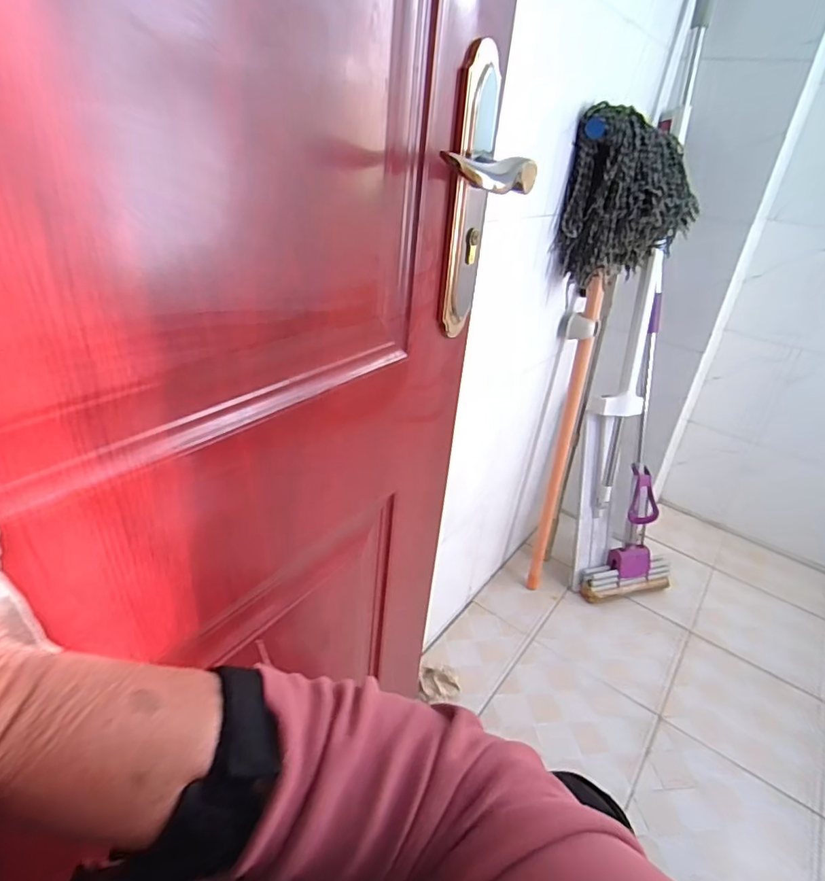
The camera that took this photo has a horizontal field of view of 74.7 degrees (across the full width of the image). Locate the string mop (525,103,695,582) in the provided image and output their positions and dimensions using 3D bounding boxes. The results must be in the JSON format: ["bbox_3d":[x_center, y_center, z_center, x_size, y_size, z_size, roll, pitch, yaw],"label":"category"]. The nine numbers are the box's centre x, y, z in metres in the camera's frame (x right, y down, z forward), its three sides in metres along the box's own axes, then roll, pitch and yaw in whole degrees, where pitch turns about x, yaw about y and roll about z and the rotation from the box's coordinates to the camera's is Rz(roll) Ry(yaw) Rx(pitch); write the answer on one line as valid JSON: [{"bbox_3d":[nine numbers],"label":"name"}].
[{"bbox_3d":[0.370,-0.132,1.182,0.141,0.971,0.328,26,34,31],"label":"string mop"}]

